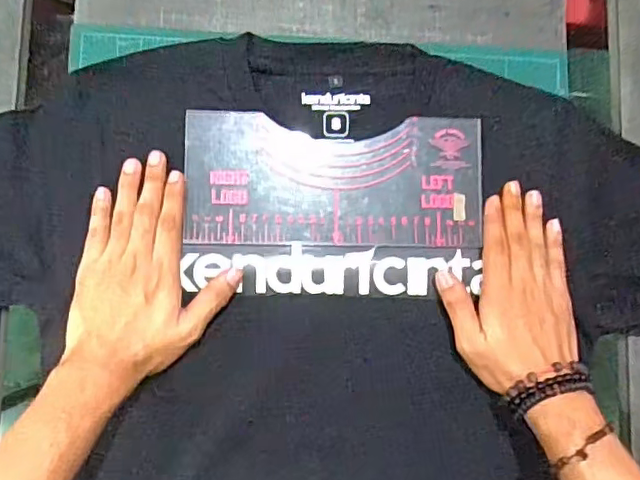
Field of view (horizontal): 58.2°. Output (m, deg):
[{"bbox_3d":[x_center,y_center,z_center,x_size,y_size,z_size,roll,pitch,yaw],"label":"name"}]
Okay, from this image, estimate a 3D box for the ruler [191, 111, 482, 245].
[{"bbox_3d":[0.015,-0.052,0.499,0.253,0.005,0.114,1,85,-5],"label":"ruler"}]

